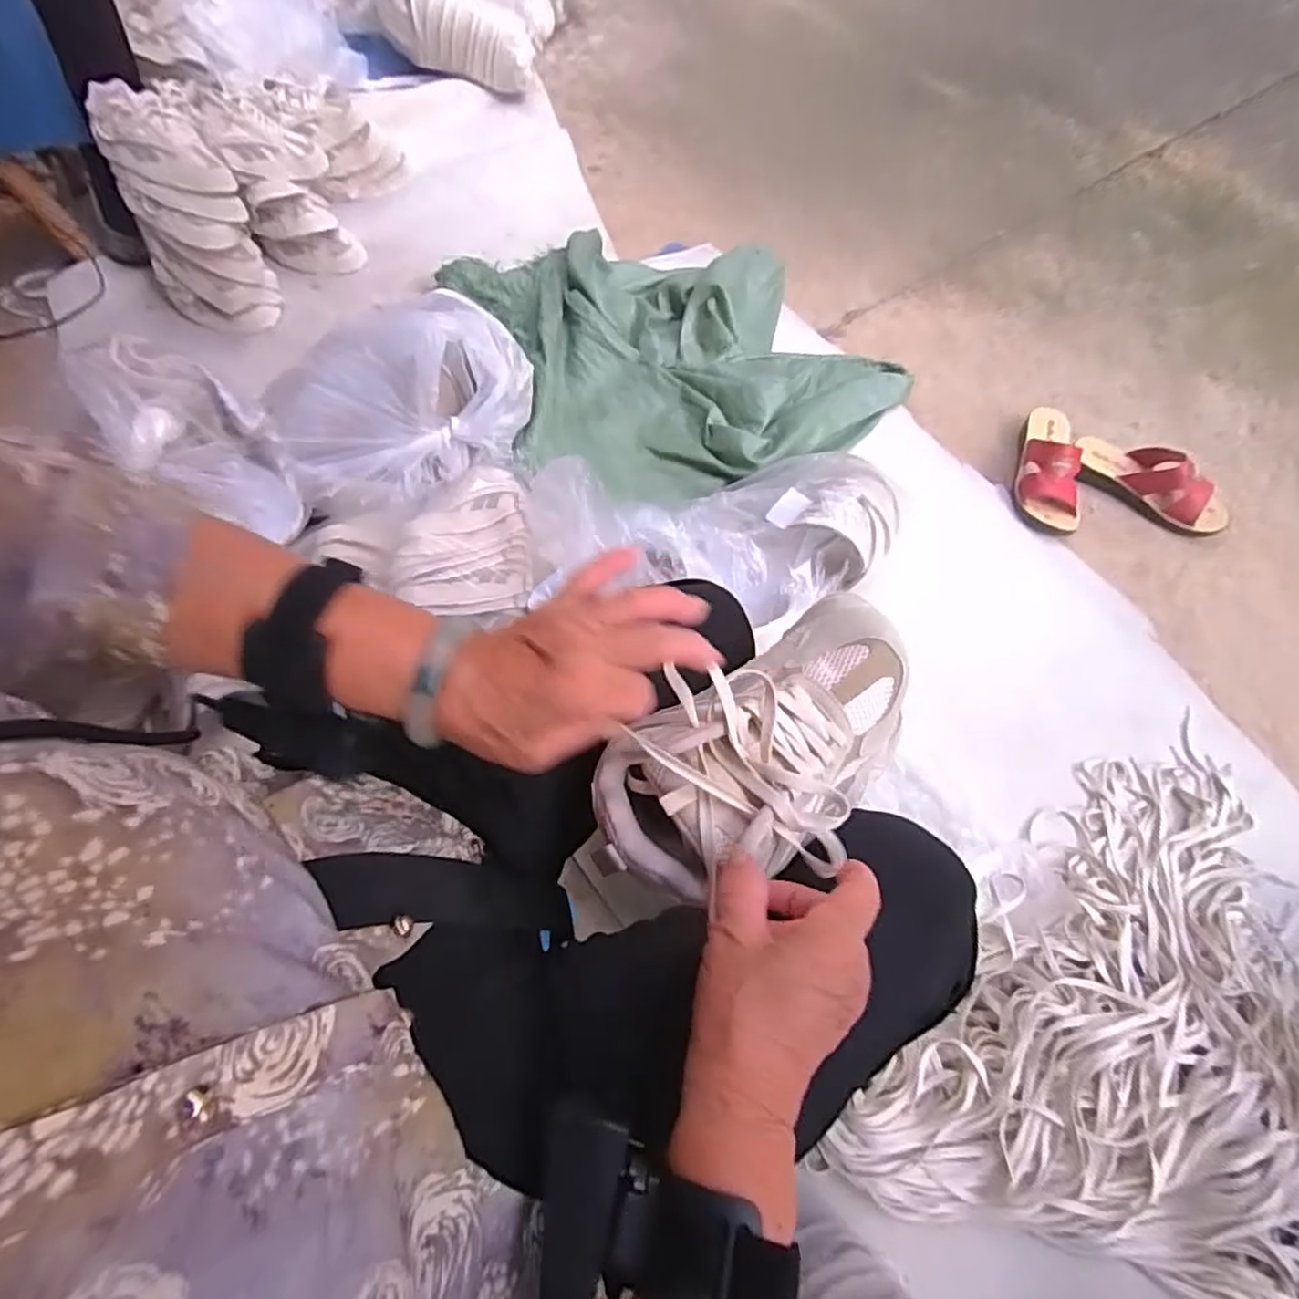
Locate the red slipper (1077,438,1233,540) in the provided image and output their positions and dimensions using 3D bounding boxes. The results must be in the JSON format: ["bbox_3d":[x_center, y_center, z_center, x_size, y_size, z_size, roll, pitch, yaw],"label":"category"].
[{"bbox_3d":[0.759,-0.256,0.997,0.234,0.072,0.084,39,71,17],"label":"red slipper"}]

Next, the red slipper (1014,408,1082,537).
[{"bbox_3d":[0.612,-0.288,1.007,0.089,0.072,0.229,14,66,7],"label":"red slipper"}]

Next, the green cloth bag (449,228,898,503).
[{"bbox_3d":[0.016,-0.523,1.124,0.617,0.072,0.656,-26,68,-14],"label":"green cloth bag"}]

